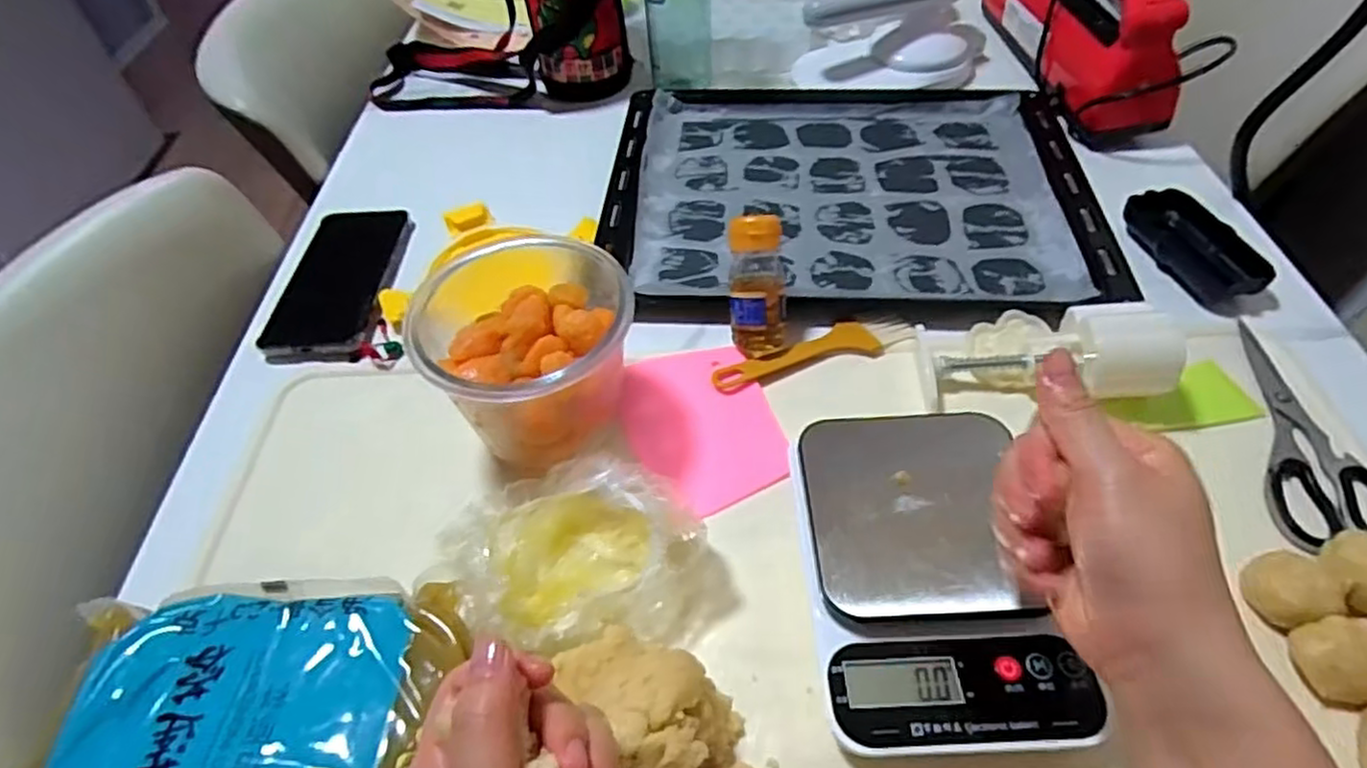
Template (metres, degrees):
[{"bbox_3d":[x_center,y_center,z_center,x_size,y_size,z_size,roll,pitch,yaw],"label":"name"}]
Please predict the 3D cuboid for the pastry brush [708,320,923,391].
[{"bbox_3d":[0.091,-0.021,0.502,0.145,0.008,0.031,-19,52,-11],"label":"pastry brush"}]

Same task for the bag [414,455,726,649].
[{"bbox_3d":[-0.058,0.089,0.384,0.145,0.060,0.092,-9,51,-3],"label":"bag"}]

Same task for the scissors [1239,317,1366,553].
[{"bbox_3d":[0.373,0.025,0.443,0.067,0.007,0.173,-1,51,3],"label":"scissors"}]

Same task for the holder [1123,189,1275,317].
[{"bbox_3d":[0.387,-0.105,0.545,0.052,0.026,0.109,-13,51,-6],"label":"holder"}]

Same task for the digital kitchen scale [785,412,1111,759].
[{"bbox_3d":[0.127,0.097,0.380,0.126,0.038,0.179,-5,51,0],"label":"digital kitchen scale"}]

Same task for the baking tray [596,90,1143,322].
[{"bbox_3d":[0.138,-0.174,0.624,0.395,0.021,0.310,1,51,5],"label":"baking tray"}]

